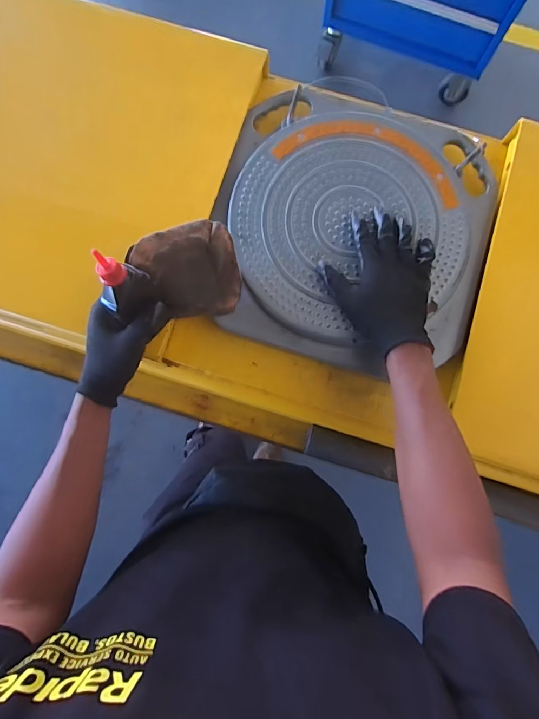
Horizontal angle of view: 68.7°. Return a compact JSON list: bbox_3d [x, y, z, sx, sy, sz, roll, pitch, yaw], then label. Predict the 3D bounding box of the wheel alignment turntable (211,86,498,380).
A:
[{"bbox_3d":[0.120,-0.195,0.569,0.377,0.048,0.391,16,79,3],"label":"wheel alignment turntable"}]

